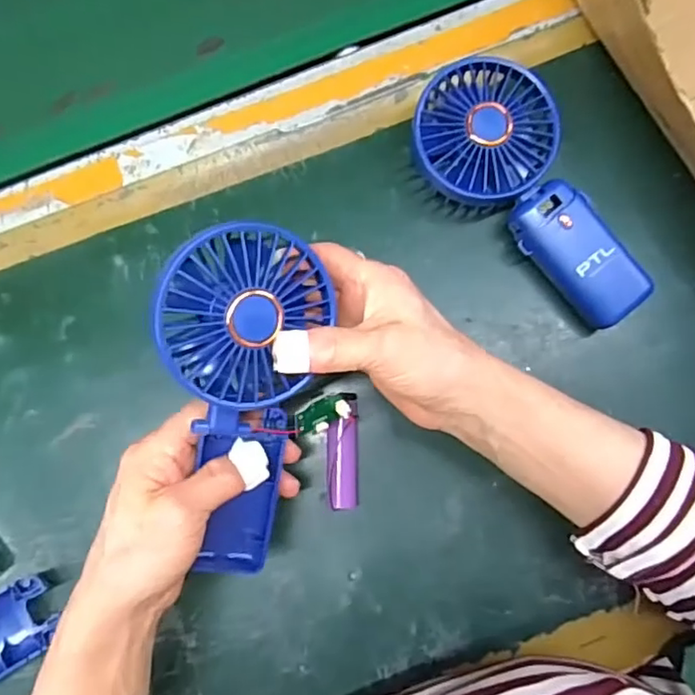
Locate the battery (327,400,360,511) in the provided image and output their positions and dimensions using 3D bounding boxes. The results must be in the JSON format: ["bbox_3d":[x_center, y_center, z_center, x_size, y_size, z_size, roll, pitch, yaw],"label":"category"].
[{"bbox_3d":[-0.003,0.067,0.376,0.019,0.018,0.064,-1,82,1],"label":"battery"}]

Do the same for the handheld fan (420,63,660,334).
[{"bbox_3d":[0.106,-0.087,0.374,0.088,0.051,0.178,-31,82,-3],"label":"handheld fan"}]

